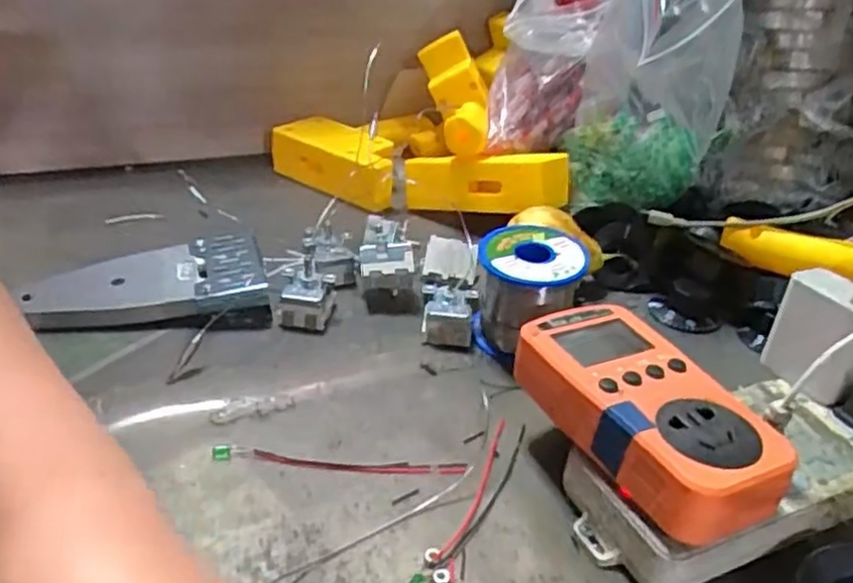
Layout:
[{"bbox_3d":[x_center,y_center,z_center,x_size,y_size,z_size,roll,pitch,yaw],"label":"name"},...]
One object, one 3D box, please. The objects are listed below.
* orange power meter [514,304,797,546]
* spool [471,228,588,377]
[{"bbox_3d":[0.100,0.053,0.326,0.064,0.031,0.124,-15,36,-28],"label":"orange power meter"},{"bbox_3d":[0.063,0.001,0.446,0.065,0.063,0.062,5,32,4],"label":"spool"}]

